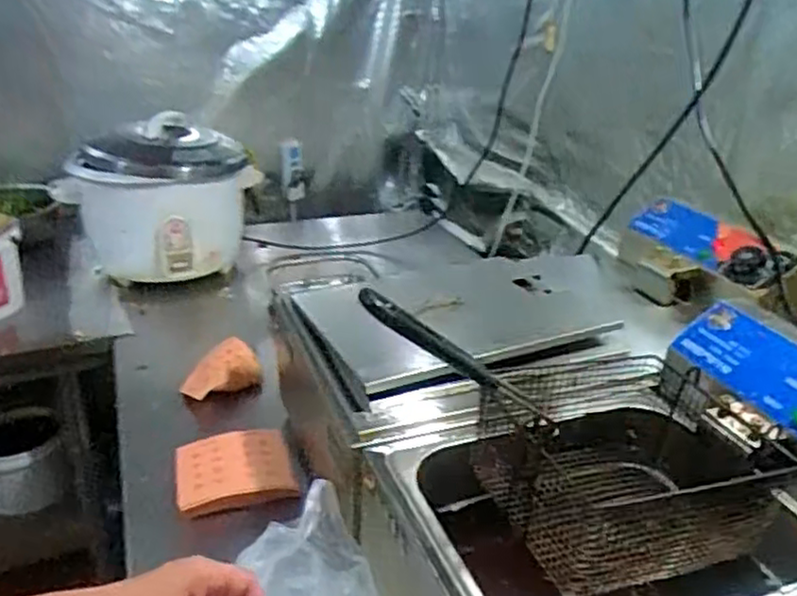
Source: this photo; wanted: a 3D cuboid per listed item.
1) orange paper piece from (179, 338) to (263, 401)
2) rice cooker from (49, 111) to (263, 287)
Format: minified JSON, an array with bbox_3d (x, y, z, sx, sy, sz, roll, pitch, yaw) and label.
[{"bbox_3d":[-0.273,0.112,1.087,0.080,0.057,0.125,20,28,37],"label":"orange paper piece"},{"bbox_3d":[-0.497,-0.204,1.456,0.382,0.281,0.296,-8,24,-22],"label":"rice cooker"}]

